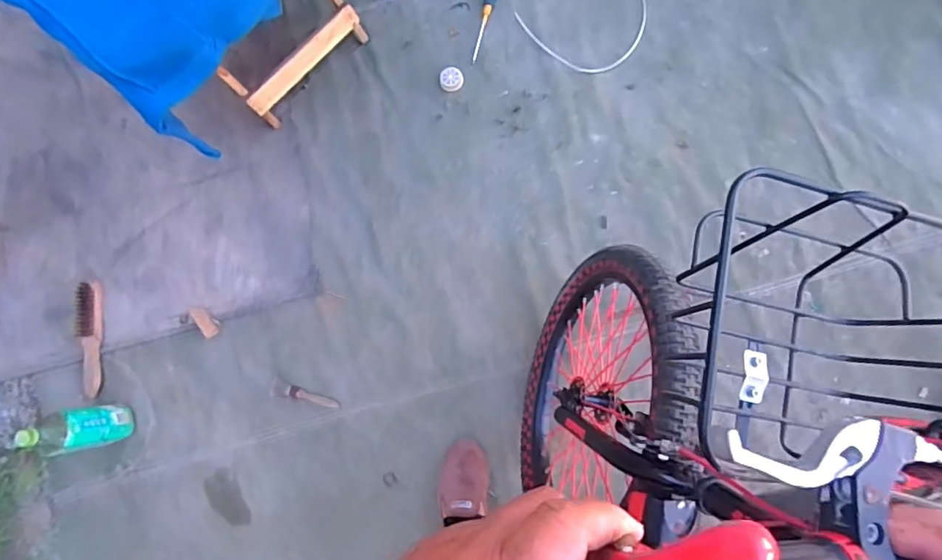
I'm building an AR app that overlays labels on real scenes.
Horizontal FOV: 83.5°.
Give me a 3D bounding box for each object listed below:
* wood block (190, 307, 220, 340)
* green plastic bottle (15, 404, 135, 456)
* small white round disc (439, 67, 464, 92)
[{"bbox_3d":[-0.572,0.089,1.132,0.033,0.010,0.076,-34,81,2],"label":"wood block"},{"bbox_3d":[-0.772,0.298,1.046,0.081,0.185,0.084,-12,82,4],"label":"green plastic bottle"},{"bbox_3d":[-0.041,-0.435,1.143,0.050,0.020,0.050,-1,83,5],"label":"small white round disc"}]

